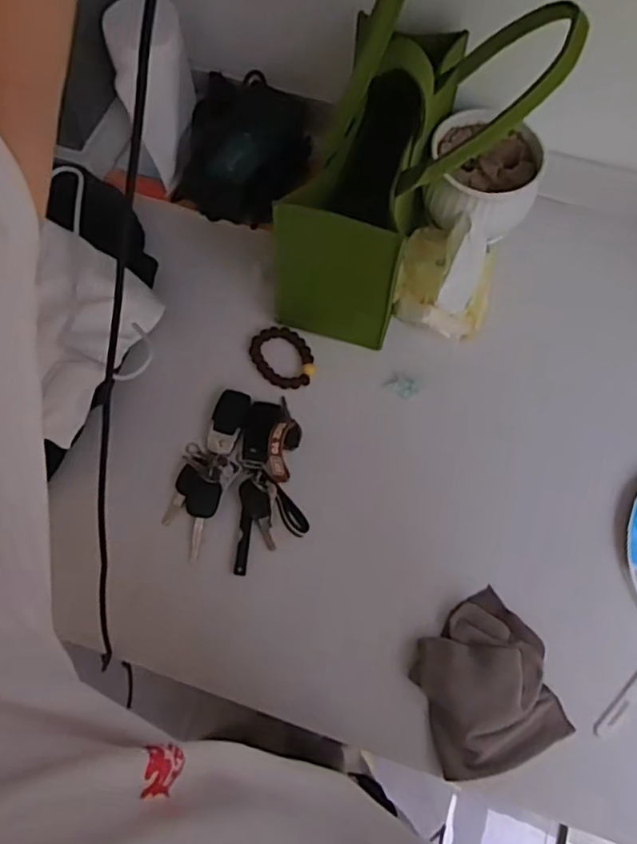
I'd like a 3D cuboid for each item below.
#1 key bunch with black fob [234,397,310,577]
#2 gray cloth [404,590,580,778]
[{"bbox_3d":[-0.048,0.057,0.660,0.074,0.038,0.188,0,67,-1],"label":"key bunch with black fob"},{"bbox_3d":[0.156,0.242,0.595,0.125,0.027,0.145,-17,68,-8],"label":"gray cloth"}]

